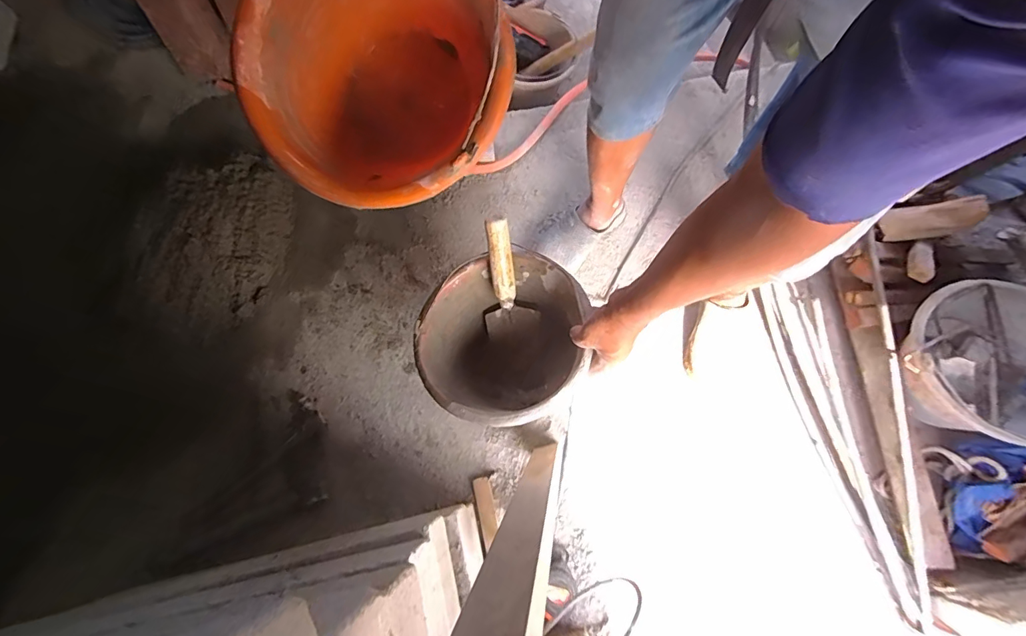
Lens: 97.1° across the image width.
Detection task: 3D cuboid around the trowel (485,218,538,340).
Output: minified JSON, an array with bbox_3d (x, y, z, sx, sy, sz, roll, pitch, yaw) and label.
[{"bbox_3d":[-0.011,-0.044,0.696,0.082,0.220,0.046,-11,46,-1],"label":"trowel"}]

